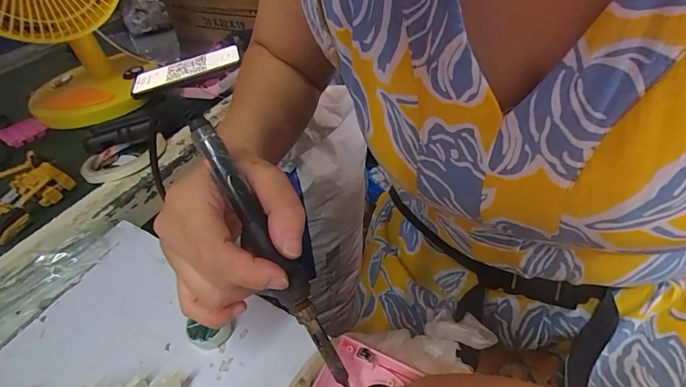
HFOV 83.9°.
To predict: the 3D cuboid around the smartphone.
[{"bbox_3d":[-0.237,-0.191,0.579,0.158,0.009,0.078,-19,47,-4],"label":"smartphone"}]

